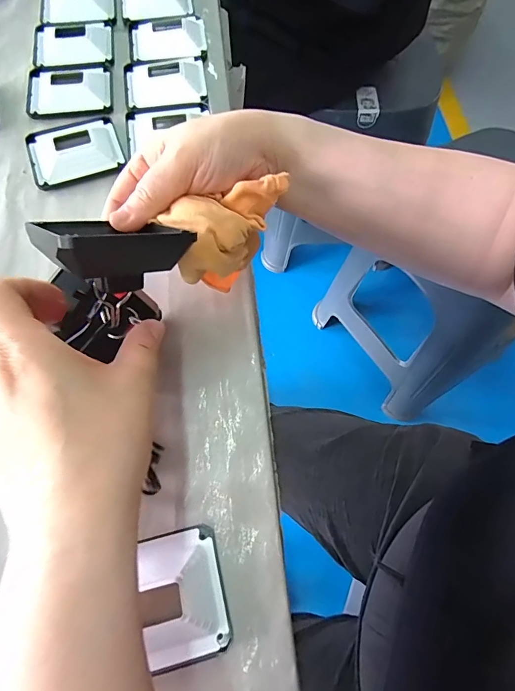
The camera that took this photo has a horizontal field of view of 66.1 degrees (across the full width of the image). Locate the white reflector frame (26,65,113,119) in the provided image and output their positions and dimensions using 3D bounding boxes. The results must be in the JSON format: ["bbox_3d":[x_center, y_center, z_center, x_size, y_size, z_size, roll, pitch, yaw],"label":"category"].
[{"bbox_3d":[-0.185,-0.252,0.386,0.081,0.011,0.072,-6,69,-3],"label":"white reflector frame"}]

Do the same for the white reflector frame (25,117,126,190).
[{"bbox_3d":[-0.167,-0.179,0.356,0.080,0.015,0.066,-21,71,-8],"label":"white reflector frame"}]

